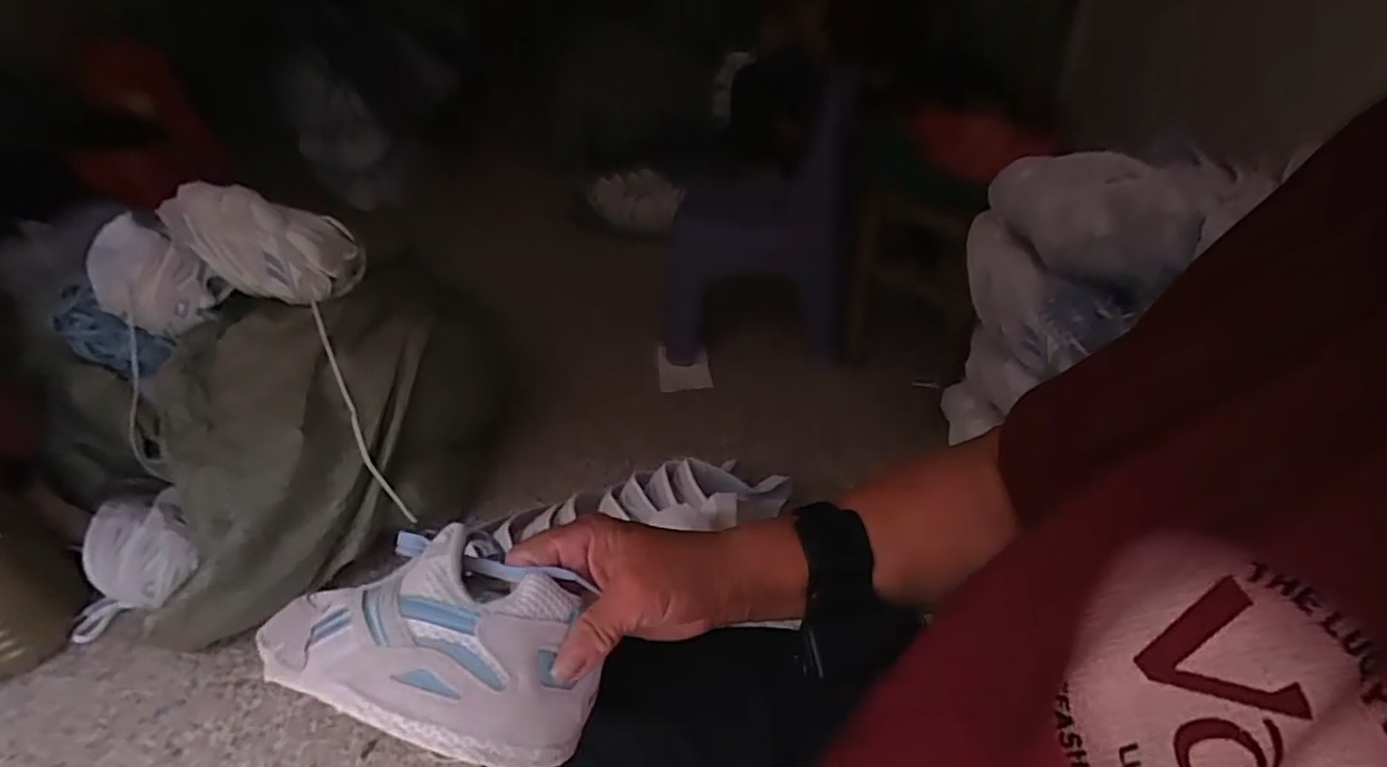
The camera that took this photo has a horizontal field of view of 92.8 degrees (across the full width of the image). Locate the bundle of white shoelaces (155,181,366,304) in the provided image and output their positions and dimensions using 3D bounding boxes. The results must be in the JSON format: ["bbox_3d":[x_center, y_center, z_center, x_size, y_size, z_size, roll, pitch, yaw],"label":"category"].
[{"bbox_3d":[-0.726,-0.245,1.095,0.343,0.155,0.113,18,38,-4],"label":"bundle of white shoelaces"}]

